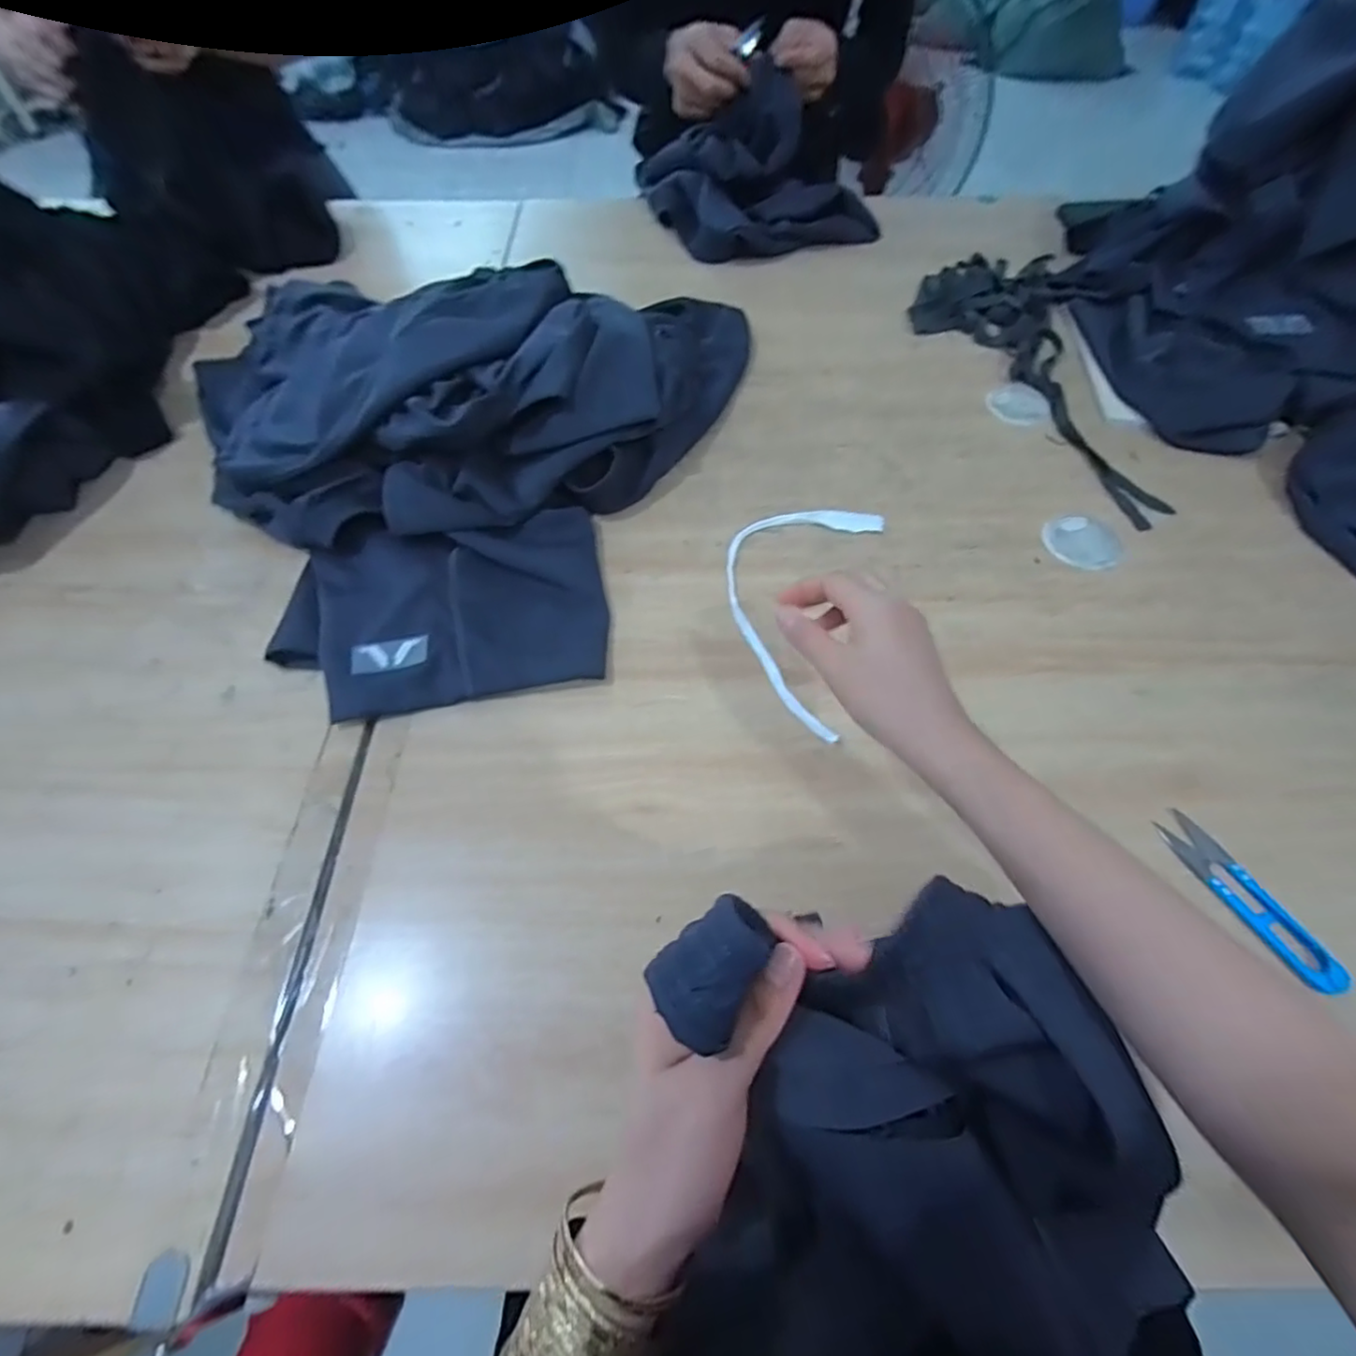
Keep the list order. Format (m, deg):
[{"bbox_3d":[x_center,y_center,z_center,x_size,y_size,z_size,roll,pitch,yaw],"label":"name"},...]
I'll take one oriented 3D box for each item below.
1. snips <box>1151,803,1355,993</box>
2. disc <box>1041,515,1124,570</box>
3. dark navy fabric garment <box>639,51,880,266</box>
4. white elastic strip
[{"bbox_3d":[0.362,0.139,0.397,0.026,0.006,0.119,-22,61,-13],"label":"snips"},{"bbox_3d":[0.369,-0.123,0.564,0.066,0.006,0.061,0,58,0],"label":"disc"},{"bbox_3d":[0.098,-0.674,0.820,0.221,0.155,0.219,-21,60,-12],"label":"dark navy fabric garment"},{"bbox_3d":[0.093,-0.066,0.528,0.123,0.013,0.239,15,60,11],"label":"white elastic strip"}]

